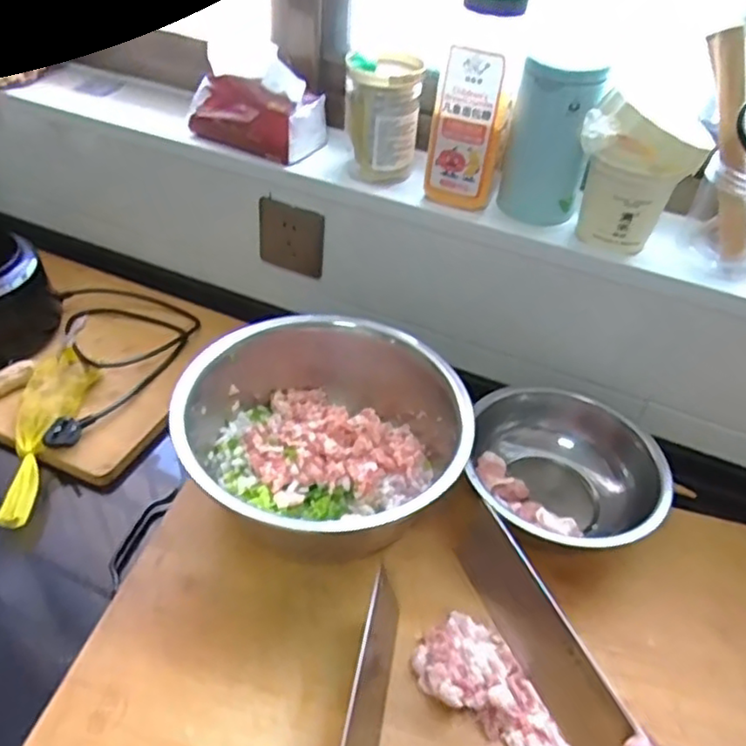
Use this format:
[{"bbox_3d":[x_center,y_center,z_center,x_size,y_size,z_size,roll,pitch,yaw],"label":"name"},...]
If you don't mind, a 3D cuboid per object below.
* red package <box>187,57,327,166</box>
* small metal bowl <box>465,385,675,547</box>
[{"bbox_3d":[-0.141,-0.314,0.766,0.158,0.100,0.079,16,43,11],"label":"red package"},{"bbox_3d":[0.192,0.107,0.663,0.191,0.083,0.170,10,42,4],"label":"small metal bowl"}]

